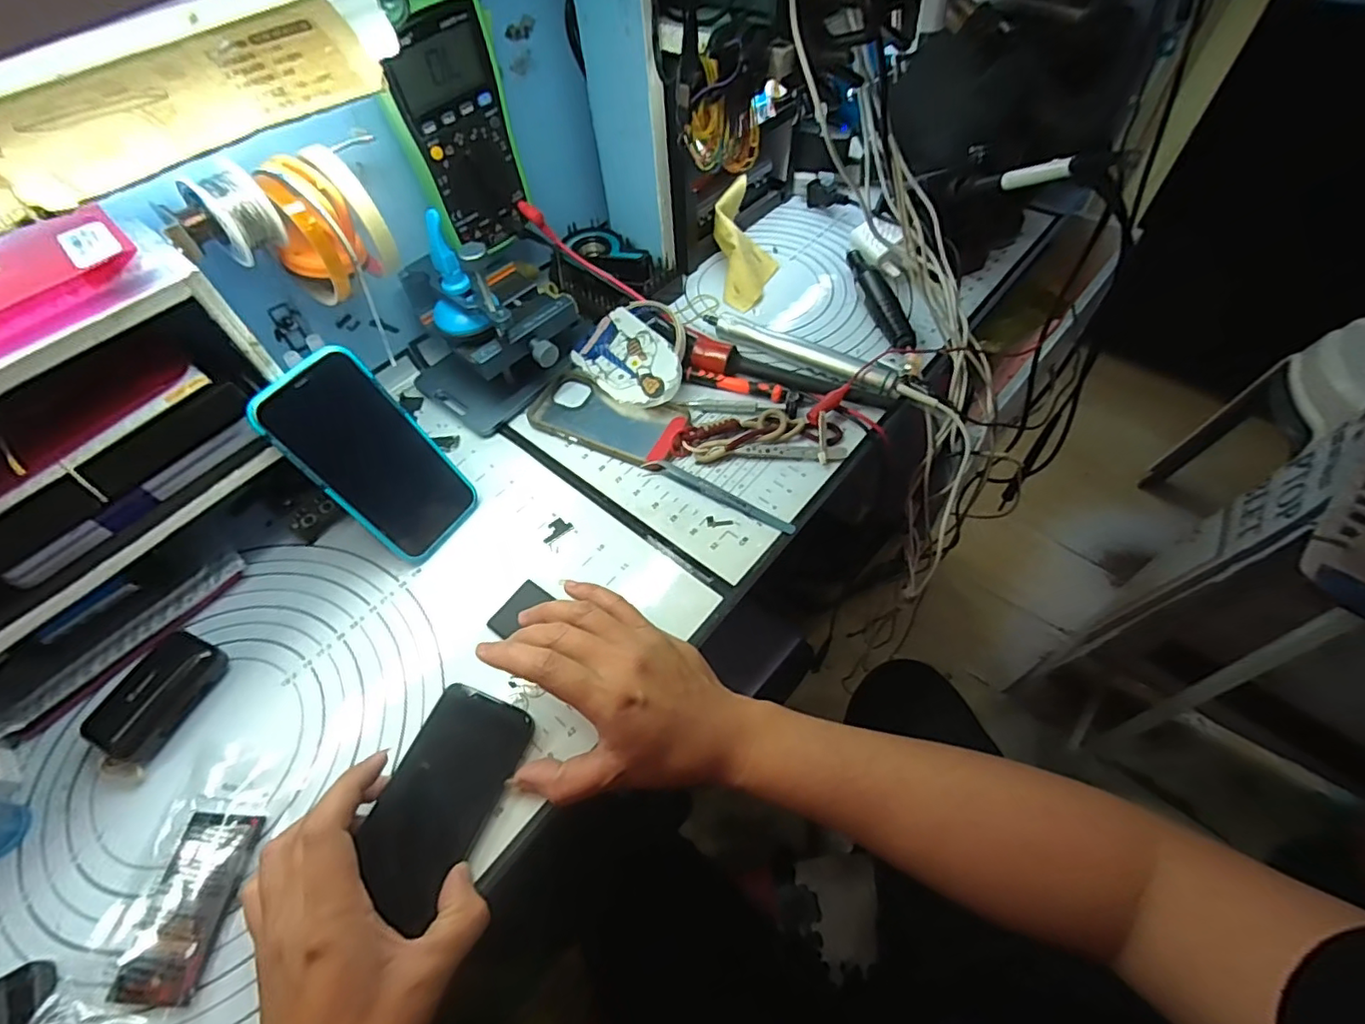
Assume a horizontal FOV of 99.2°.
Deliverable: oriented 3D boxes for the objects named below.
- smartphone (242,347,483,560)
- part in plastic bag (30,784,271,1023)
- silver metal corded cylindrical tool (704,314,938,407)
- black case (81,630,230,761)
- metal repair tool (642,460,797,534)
[{"bbox_3d":[-0.216,-0.036,0.411,0.008,0.151,0.076,12,53,44],"label":"smartphone"},{"bbox_3d":[-0.283,0.220,0.321,0.069,0.010,0.122,2,56,5],"label":"part in plastic bag"},{"bbox_3d":[0.116,-0.144,0.518,0.221,0.018,0.030,27,62,20],"label":"silver metal corded cylindrical tool"},{"bbox_3d":[-0.340,0.119,0.378,0.036,0.029,0.076,19,59,16],"label":"black case"},{"bbox_3d":[0.028,-0.015,0.456,0.128,0.012,0.014,22,60,18],"label":"metal repair tool"}]

